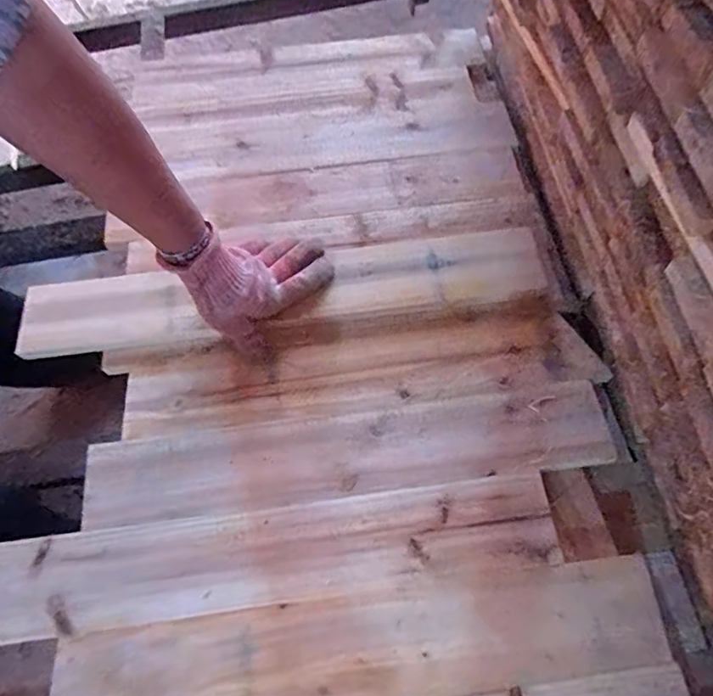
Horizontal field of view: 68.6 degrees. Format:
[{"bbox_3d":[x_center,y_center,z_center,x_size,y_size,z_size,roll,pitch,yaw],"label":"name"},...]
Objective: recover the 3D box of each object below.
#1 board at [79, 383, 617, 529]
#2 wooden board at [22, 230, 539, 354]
[{"bbox_3d":[-0.008,0.102,0.497,0.486,0.012,0.085,-7,63,-1],"label":"board"},{"bbox_3d":[-0.075,-0.063,0.568,0.554,0.019,0.082,-7,63,-2],"label":"wooden board"}]

